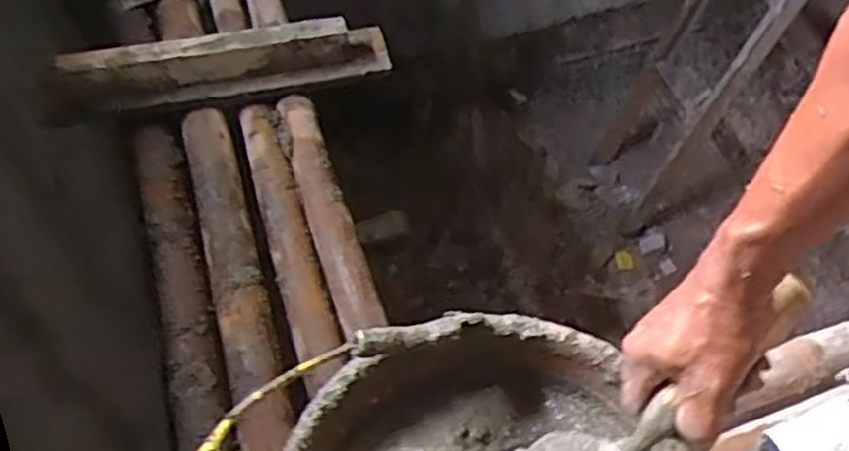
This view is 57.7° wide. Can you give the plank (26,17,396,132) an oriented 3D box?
[{"bbox_3d":[-0.284,-0.214,1.034,0.455,0.088,0.035,-10,29,-4],"label":"plank"}]

